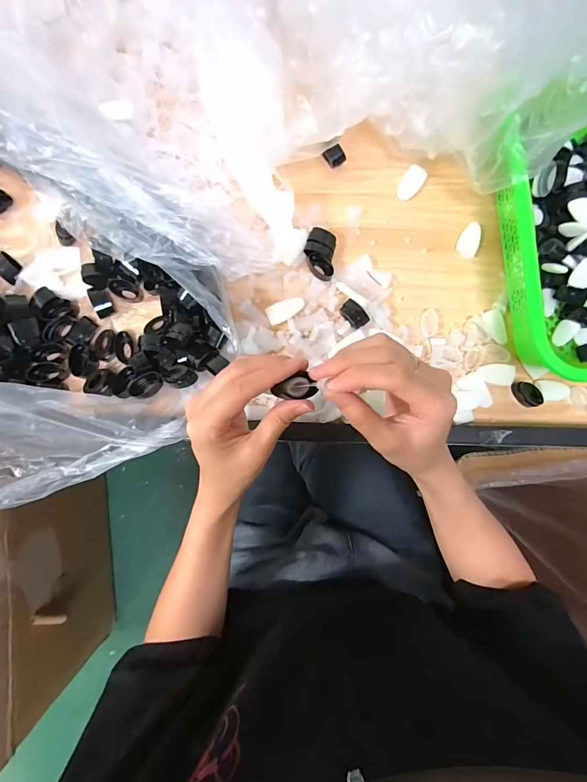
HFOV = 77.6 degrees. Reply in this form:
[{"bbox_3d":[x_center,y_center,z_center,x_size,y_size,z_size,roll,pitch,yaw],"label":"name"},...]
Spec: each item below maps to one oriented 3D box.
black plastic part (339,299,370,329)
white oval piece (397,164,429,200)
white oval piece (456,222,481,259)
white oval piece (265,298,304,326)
[{"bbox_3d":[0.068,-0.086,0.411,0.019,0.014,0.033,-41,87,-8],"label":"black plastic part"},{"bbox_3d":[0.145,-0.255,0.451,0.026,0.009,0.050,31,82,0],"label":"white oval piece"},{"bbox_3d":[0.215,-0.183,0.446,0.023,0.006,0.048,22,82,-1],"label":"white oval piece"},{"bbox_3d":[-0.010,-0.093,0.413,0.044,0.004,0.022,-32,86,-7],"label":"white oval piece"}]

